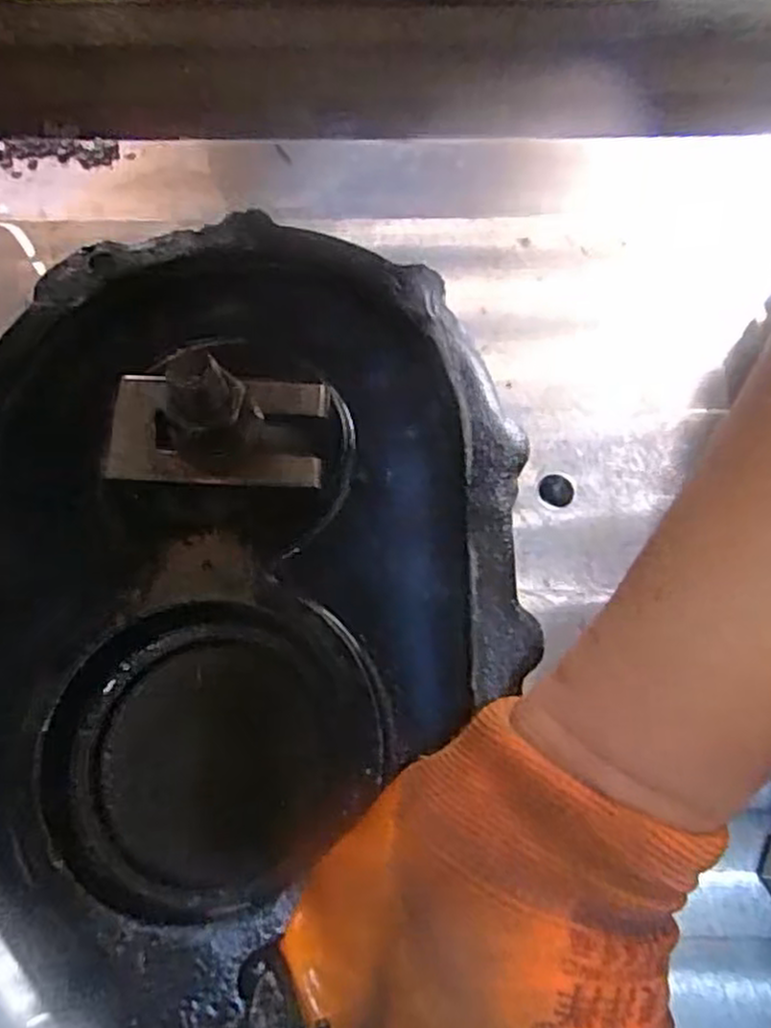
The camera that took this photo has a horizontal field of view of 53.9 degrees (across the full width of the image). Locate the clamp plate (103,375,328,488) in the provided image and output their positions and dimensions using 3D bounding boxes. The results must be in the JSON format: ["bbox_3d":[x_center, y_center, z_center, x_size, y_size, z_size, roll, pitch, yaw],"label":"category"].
[{"bbox_3d":[-0.059,-0.029,0.261,0.075,0.007,0.039,3,69,2],"label":"clamp plate"}]

